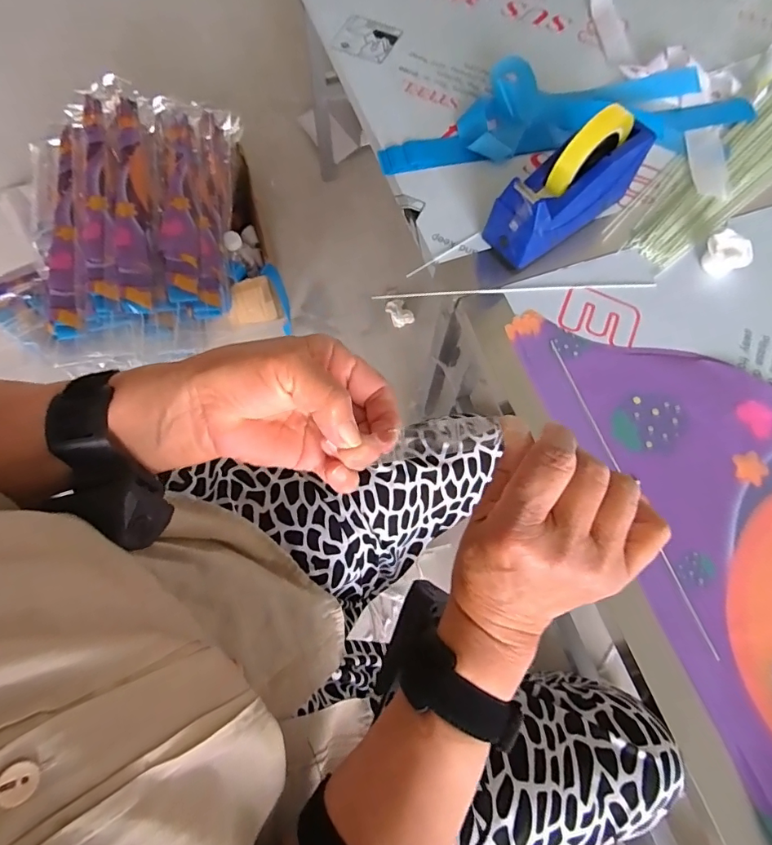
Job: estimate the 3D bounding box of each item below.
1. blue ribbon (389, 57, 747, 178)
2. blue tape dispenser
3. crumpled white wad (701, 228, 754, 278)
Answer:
[{"bbox_3d":[0.263,-0.458,0.677,0.551,0.034,0.165,-6,70,-5],"label":"blue ribbon"},{"bbox_3d":[0.224,-0.292,0.557,0.198,0.135,0.068,-36,75,-14],"label":"blue tape dispenser"},{"bbox_3d":[0.428,-0.211,0.584,0.046,0.038,0.053,-41,77,-15],"label":"crumpled white wad"}]

